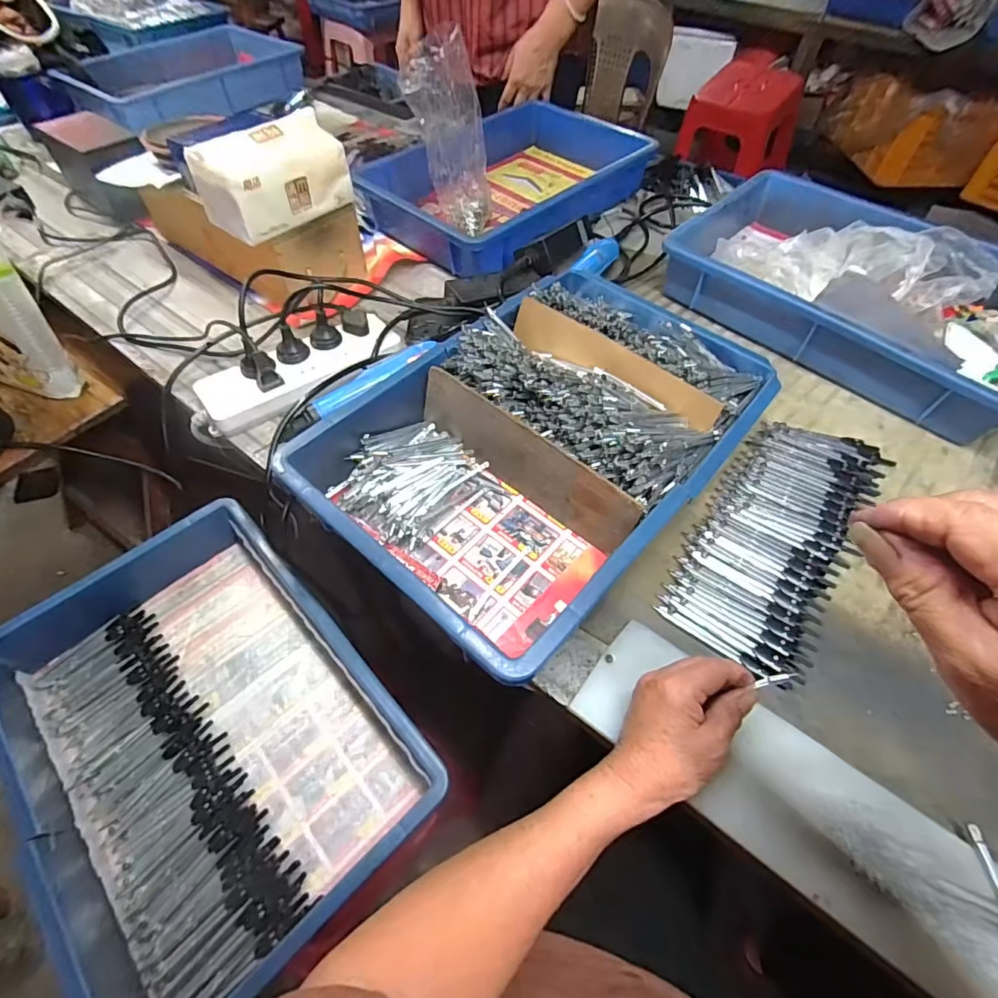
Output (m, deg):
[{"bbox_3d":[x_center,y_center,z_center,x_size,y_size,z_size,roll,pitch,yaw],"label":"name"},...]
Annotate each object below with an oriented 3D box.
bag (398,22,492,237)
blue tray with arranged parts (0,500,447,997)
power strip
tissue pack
[{"bbox_3d":[-0.070,-0.522,0.722,0.108,0.223,0.067,7,55,4],"label":"bag"},{"bbox_3d":[-0.295,0.224,0.503,0.288,0.080,0.436,-38,64,-24],"label":"blue tray with arranged parts"},{"bbox_3d":[-0.226,-0.150,0.582,0.231,0.032,0.078,-29,61,-20],"label":"power strip"},{"bbox_3d":[-0.266,-0.384,0.589,0.075,0.090,0.156,37,62,22],"label":"tissue pack"}]

